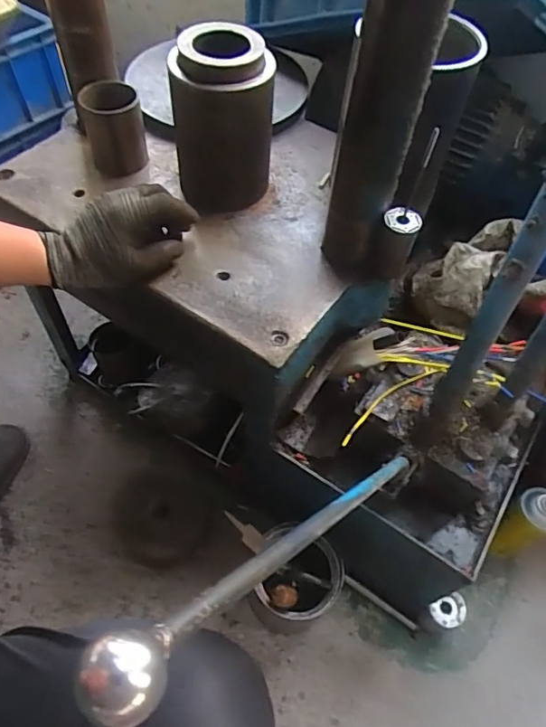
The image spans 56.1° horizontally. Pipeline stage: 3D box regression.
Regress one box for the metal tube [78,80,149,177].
[{"bbox_3d":[-0.199,-0.293,0.650,0.071,0.092,0.064,-11,57,-11],"label":"metal tube"}]

